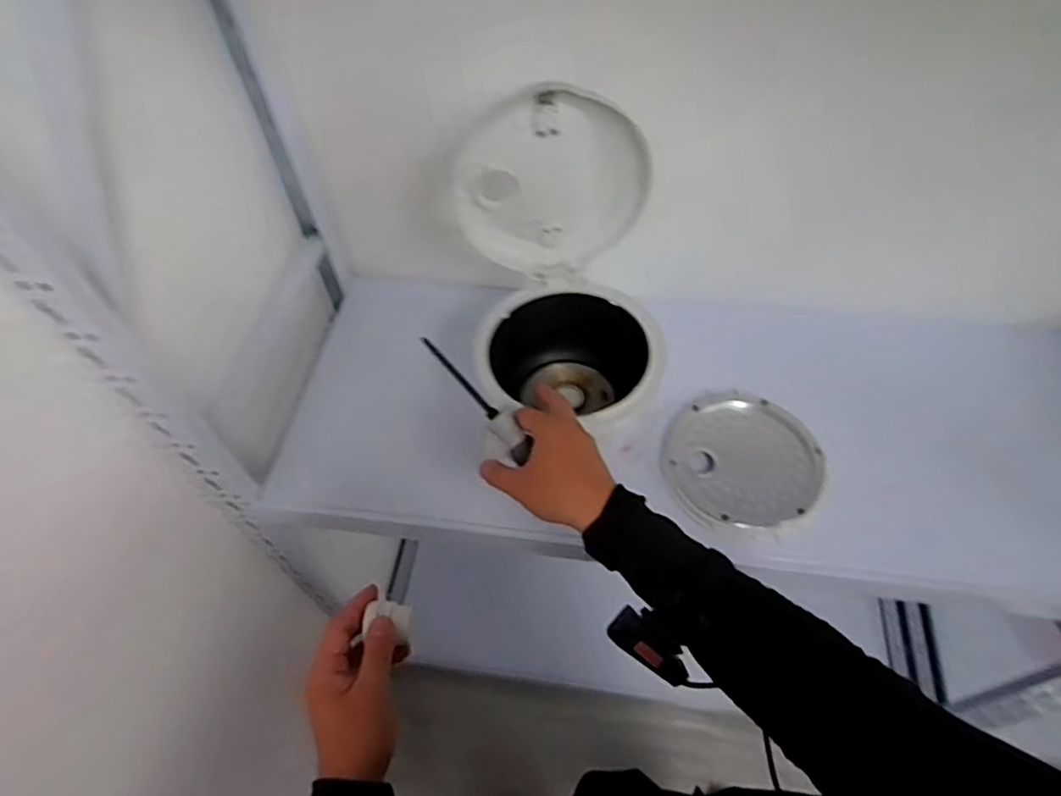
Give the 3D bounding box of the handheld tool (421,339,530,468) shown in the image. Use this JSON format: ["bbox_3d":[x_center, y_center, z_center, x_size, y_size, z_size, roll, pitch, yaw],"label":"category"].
[{"bbox_3d":[-0.052,0.000,0.604,0.036,0.022,0.143,-36,87,-20],"label":"handheld tool"}]

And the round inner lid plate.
[{"bbox_3d":[0.268,0.076,0.806,0.194,0.028,0.176,3,55,4],"label":"round inner lid plate"}]

